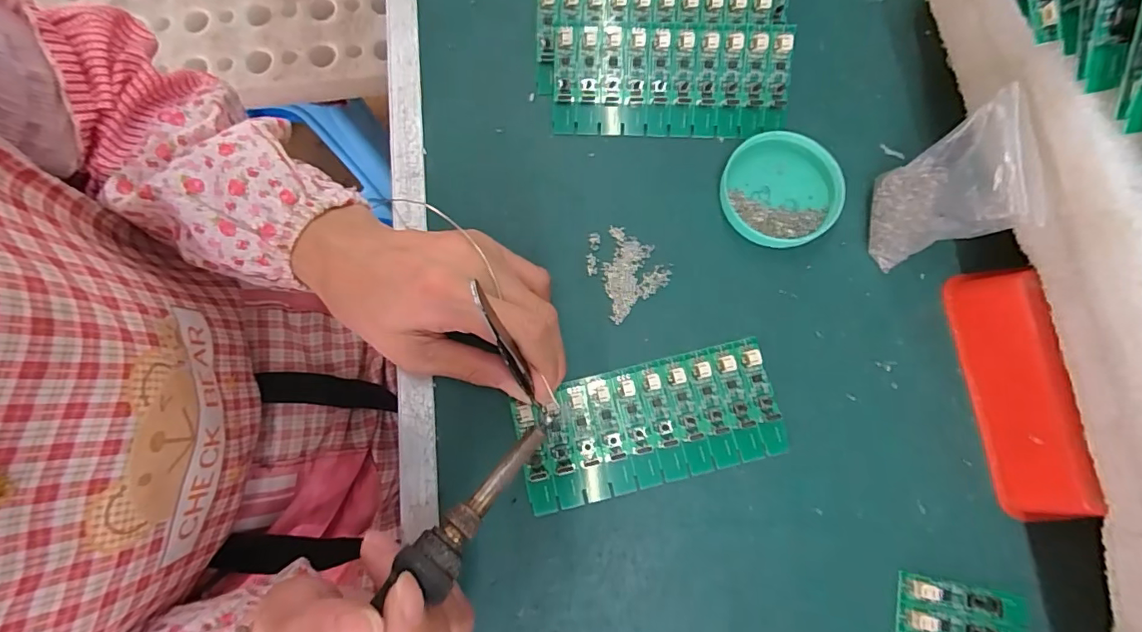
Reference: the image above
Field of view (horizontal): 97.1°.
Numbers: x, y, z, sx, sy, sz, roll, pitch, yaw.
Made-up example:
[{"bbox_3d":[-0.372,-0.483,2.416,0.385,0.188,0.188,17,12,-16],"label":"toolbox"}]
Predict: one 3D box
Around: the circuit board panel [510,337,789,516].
[{"bbox_3d":[0.042,0.058,0.269,0.137,0.007,0.062,-15,78,-4],"label":"circuit board panel"}]

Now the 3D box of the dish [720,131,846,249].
[{"bbox_3d":[0.121,-0.073,0.292,0.065,0.015,0.065,0,78,1],"label":"dish"}]

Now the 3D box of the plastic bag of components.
[{"bbox_3d":[0.188,-0.064,0.258,0.029,0.077,0.063,2,78,2],"label":"plastic bag of components"}]

